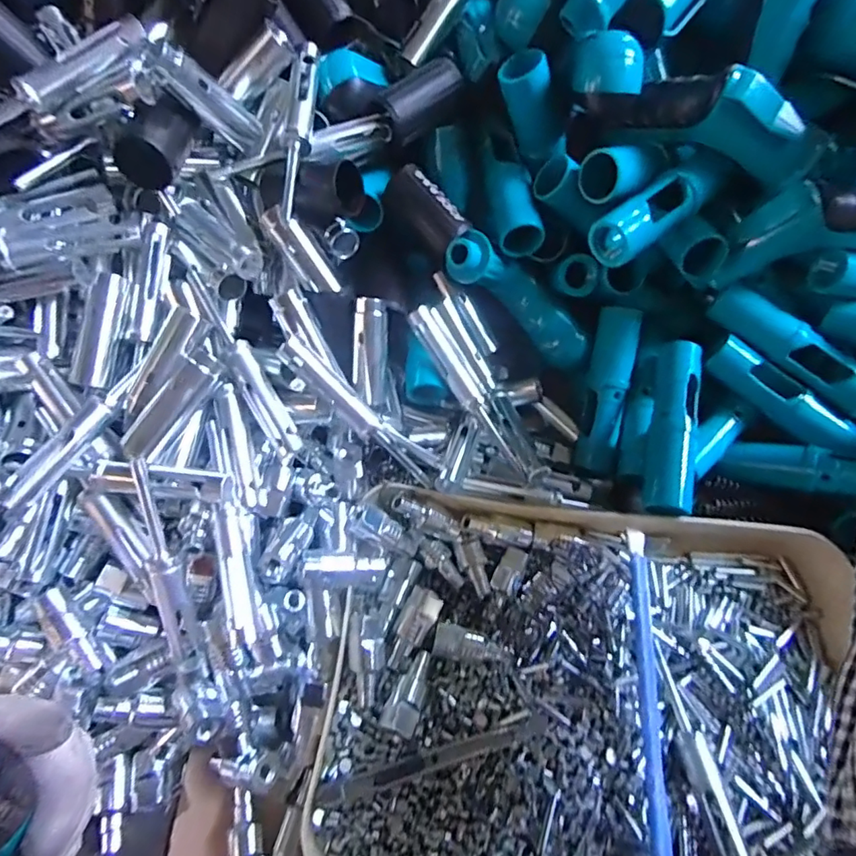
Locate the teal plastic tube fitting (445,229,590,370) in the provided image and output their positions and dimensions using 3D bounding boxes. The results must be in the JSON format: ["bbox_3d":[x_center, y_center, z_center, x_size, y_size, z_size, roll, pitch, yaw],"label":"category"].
[{"bbox_3d":[0.063,-0.091,0.376,0.127,0.034,0.039,33,65,-29],"label":"teal plastic tube fitting"}]

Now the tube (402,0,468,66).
[{"bbox_3d":[0.007,-0.284,0.364,0.015,0.011,0.069,39,96,15],"label":"tube"}]

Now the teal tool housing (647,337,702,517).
[{"bbox_3d":[0.168,-0.001,0.353,0.028,0.025,0.117,13,68,5],"label":"teal tool housing"}]

